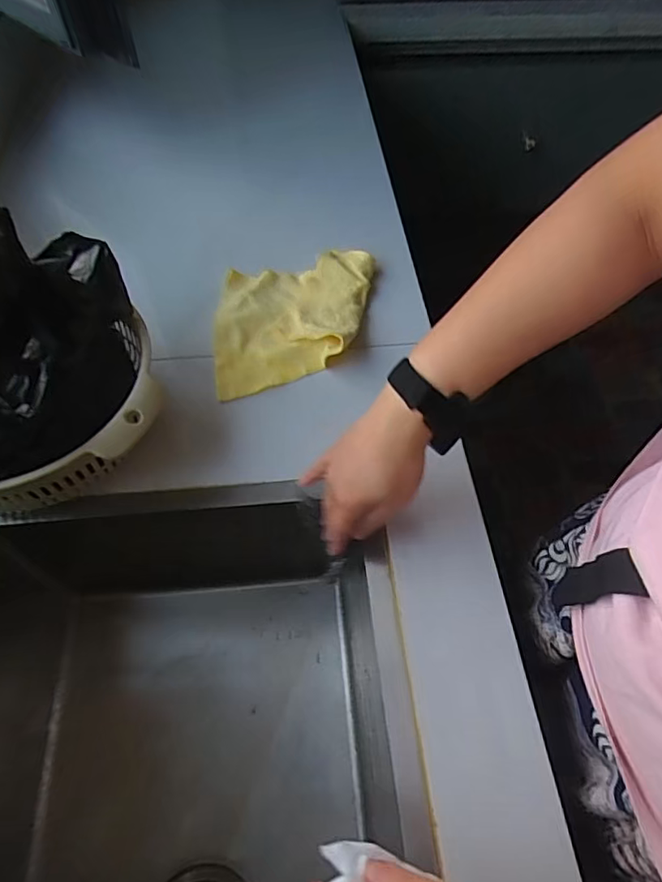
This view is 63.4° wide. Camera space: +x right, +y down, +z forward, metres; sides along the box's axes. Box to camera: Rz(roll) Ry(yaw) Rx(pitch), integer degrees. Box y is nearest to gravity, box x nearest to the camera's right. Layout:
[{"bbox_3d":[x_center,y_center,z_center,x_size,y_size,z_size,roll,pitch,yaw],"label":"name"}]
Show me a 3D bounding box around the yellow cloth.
[{"bbox_3d":[-0.041,-0.151,0.655,0.207,0.041,0.188,-8,57,-8],"label":"yellow cloth"}]

